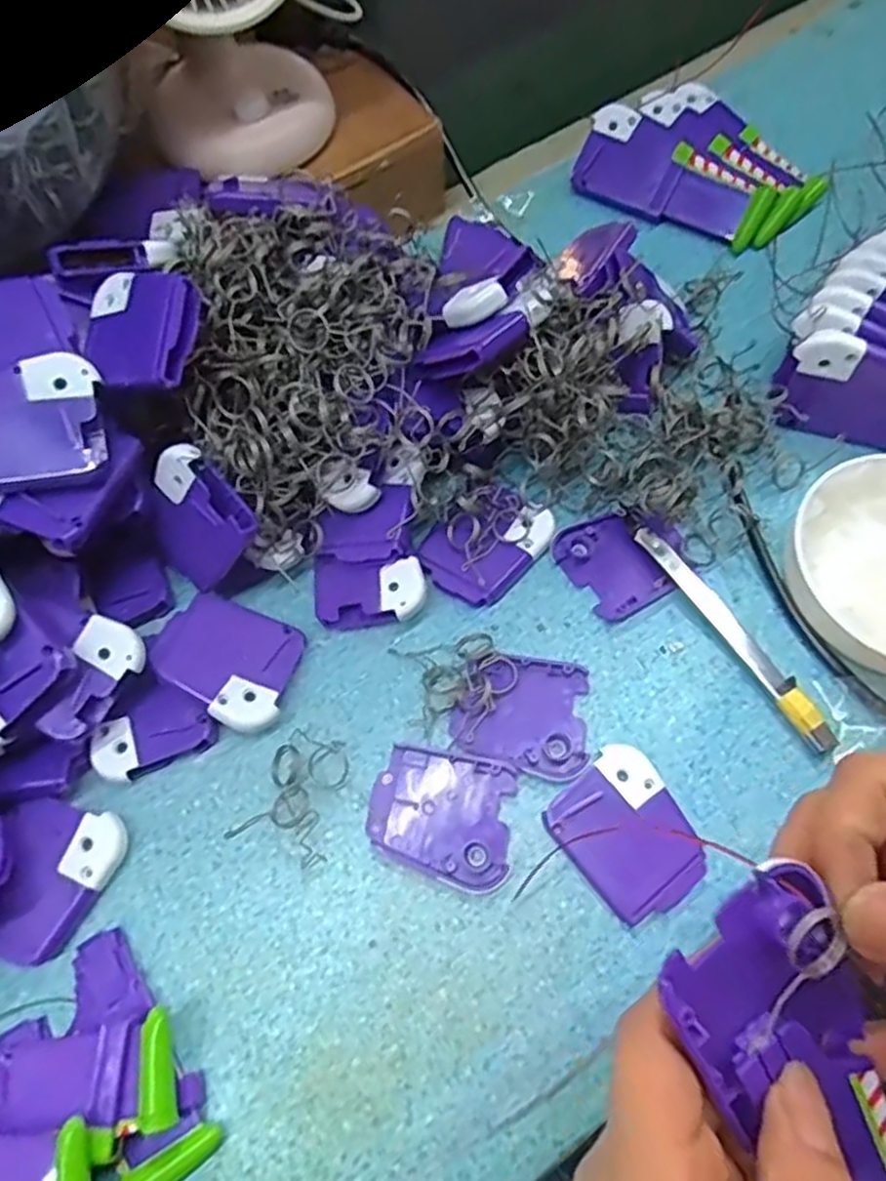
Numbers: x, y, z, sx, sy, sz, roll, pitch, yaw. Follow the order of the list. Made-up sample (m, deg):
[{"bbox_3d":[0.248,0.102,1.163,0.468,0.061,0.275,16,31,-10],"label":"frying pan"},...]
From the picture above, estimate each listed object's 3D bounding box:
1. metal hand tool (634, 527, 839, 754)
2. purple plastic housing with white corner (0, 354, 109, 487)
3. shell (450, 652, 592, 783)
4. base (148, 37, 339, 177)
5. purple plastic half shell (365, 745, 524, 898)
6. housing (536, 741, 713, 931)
[{"bbox_3d":[0.134,0.019,0.339,0.014,0.011,0.126,-30,69,-13],"label":"metal hand tool"},{"bbox_3d":[-0.168,-0.066,0.289,0.061,0.007,0.048,-13,86,-12],"label":"purple plastic housing with white corner"},{"bbox_3d":[0.035,0.056,0.330,0.060,0.006,0.051,6,66,3],"label":"shell"},{"bbox_3d":[-0.111,-0.266,0.403,0.096,0.028,0.082,-16,66,-5],"label":"base"},{"bbox_3d":[-0.001,0.097,0.314,0.060,0.004,0.052,9,66,4],"label":"purple plastic half shell"},{"bbox_3d":[0.079,0.102,0.309,0.052,0.006,0.061,-37,71,-15],"label":"housing"}]

